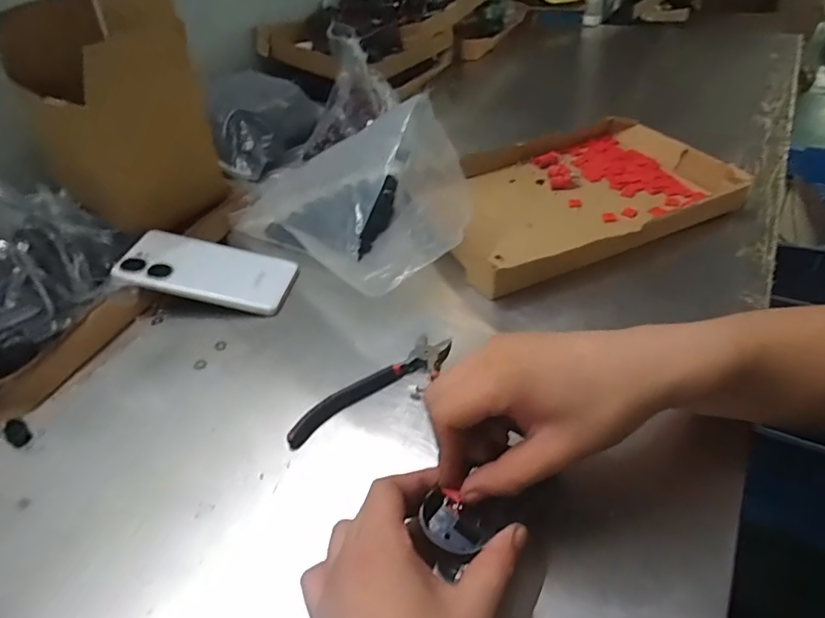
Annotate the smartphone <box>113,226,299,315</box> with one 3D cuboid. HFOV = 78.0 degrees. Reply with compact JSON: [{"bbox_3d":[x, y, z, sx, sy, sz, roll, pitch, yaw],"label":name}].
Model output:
[{"bbox_3d":[-0.202,-0.038,0.506,0.164,0.008,0.079,11,44,-1],"label":"smartphone"}]

